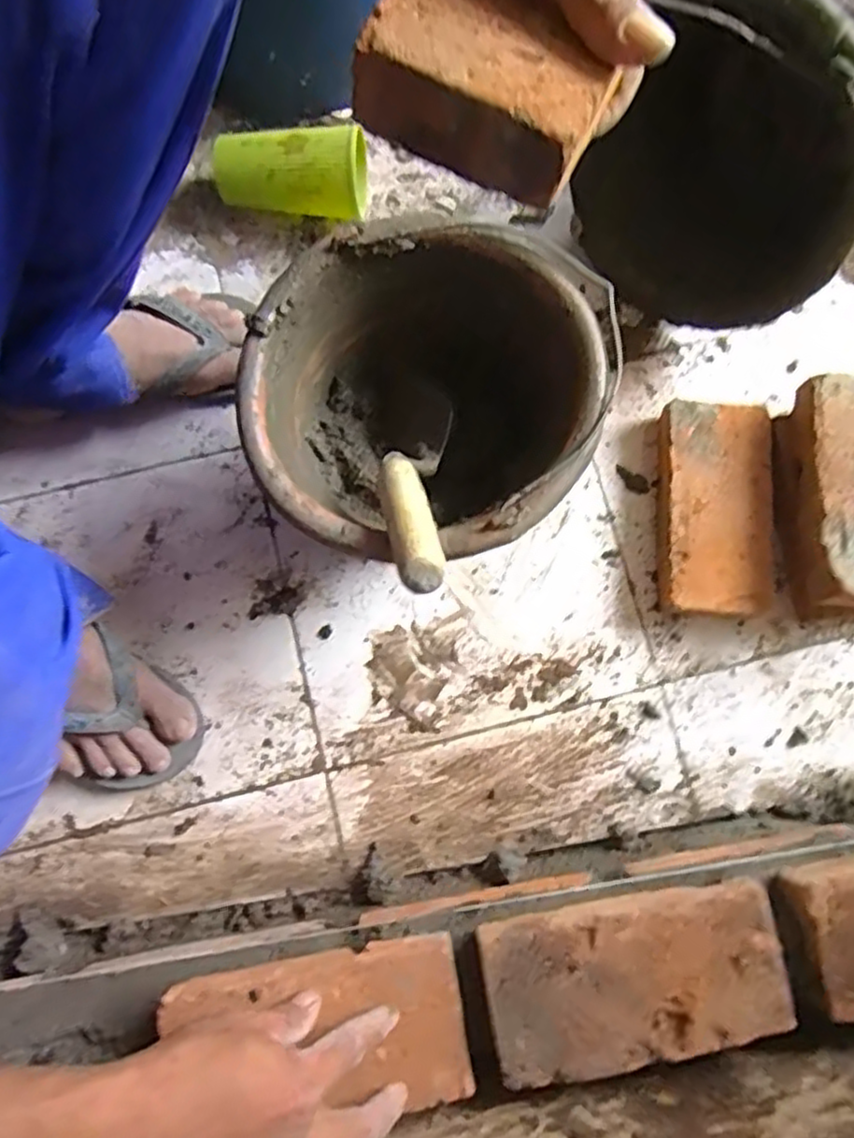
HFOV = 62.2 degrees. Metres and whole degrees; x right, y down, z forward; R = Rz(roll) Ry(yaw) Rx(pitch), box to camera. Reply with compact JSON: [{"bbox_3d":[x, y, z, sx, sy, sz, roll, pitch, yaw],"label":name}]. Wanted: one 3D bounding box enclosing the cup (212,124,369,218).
[{"bbox_3d":[-0.124,-0.359,0.653,0.141,0.075,0.069,4,79,0],"label":"cup"}]

